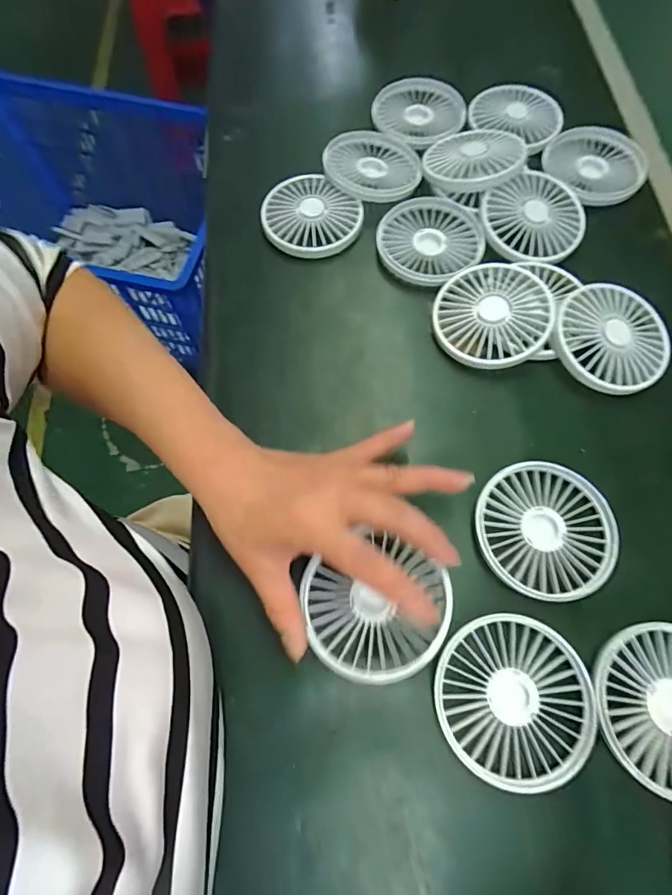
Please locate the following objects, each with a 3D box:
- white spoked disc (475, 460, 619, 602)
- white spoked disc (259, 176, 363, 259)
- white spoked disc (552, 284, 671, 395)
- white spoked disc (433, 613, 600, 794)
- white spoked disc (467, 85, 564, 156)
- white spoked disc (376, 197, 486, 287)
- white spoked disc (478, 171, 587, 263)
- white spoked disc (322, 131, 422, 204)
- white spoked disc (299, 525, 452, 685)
[{"bbox_3d":[0.138,0.053,0.296,0.088,0.010,0.086,-1,69,1],"label":"white spoked disc"},{"bbox_3d":[-0.024,-0.207,0.402,0.081,0.018,0.084,-1,69,1],"label":"white spoked disc"},{"bbox_3d":[0.210,-0.084,0.341,0.089,0.010,0.087,1,75,-5],"label":"white spoked disc"},{"bbox_3d":[0.104,0.147,0.263,0.086,0.012,0.086,-1,69,1],"label":"white spoked disc"},{"bbox_3d":[0.181,-0.335,0.453,0.089,0.011,0.087,-1,69,1],"label":"white spoked disc"},{"bbox_3d":[0.084,-0.184,0.394,0.089,0.013,0.096,-1,69,1],"label":"white spoked disc"},{"bbox_3d":[0.175,-0.200,0.392,0.091,0.021,0.081,-27,70,-9],"label":"white spoked disc"},{"bbox_3d":[0.036,-0.264,0.423,0.090,0.015,0.088,-1,69,1],"label":"white spoked disc"},{"bbox_3d":[0.023,0.093,0.267,0.085,0.021,0.079,-1,69,1],"label":"white spoked disc"}]

